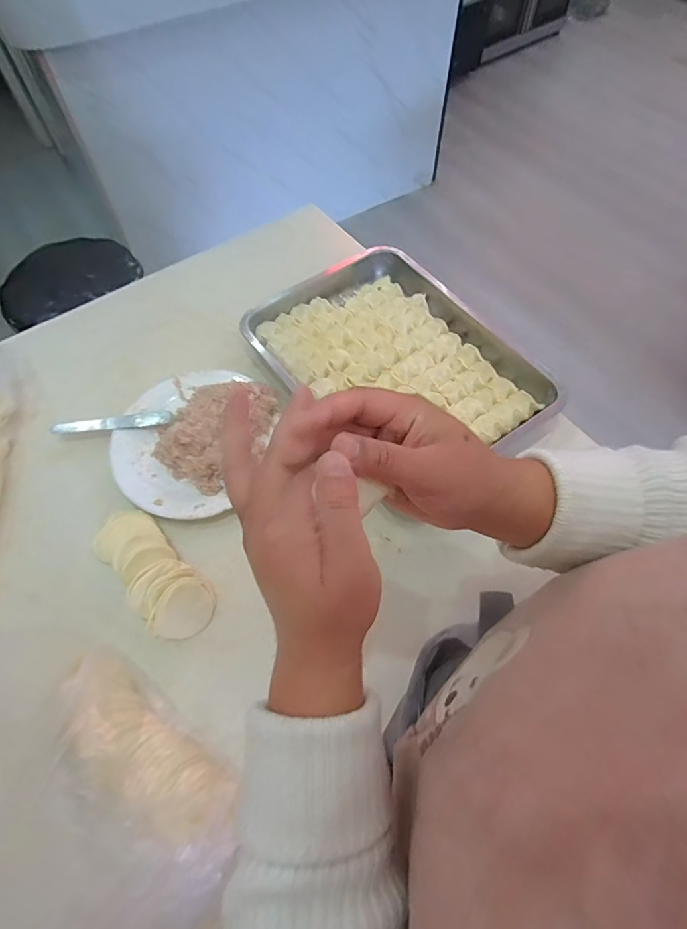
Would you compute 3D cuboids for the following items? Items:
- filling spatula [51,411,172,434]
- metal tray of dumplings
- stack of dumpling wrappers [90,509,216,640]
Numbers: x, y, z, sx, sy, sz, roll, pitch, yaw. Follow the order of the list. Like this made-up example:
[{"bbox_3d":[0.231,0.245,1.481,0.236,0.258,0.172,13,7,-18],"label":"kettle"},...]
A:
[{"bbox_3d":[-0.308,-0.055,0.633,0.153,0.006,0.024,-7,61,-4],"label":"filling spatula"},{"bbox_3d":[0.071,-0.149,0.668,0.298,0.039,0.392,-33,66,-17],"label":"metal tray of dumplings"},{"bbox_3d":[-0.220,0.114,0.529,0.181,0.044,0.071,41,68,20],"label":"stack of dumpling wrappers"}]

